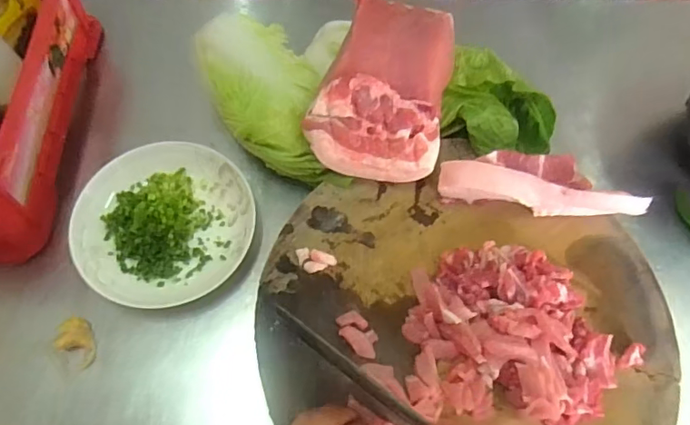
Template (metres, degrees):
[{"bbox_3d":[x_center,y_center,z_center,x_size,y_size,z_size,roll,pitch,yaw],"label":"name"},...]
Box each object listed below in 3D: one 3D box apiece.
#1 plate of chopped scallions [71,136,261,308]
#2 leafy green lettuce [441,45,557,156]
[{"bbox_3d":[-0.183,0.008,0.546,0.172,0.030,0.170,1,64,-2],"label":"plate of chopped scallions"},{"bbox_3d":[0.160,-0.109,0.560,0.133,0.047,0.090,30,67,12],"label":"leafy green lettuce"}]

